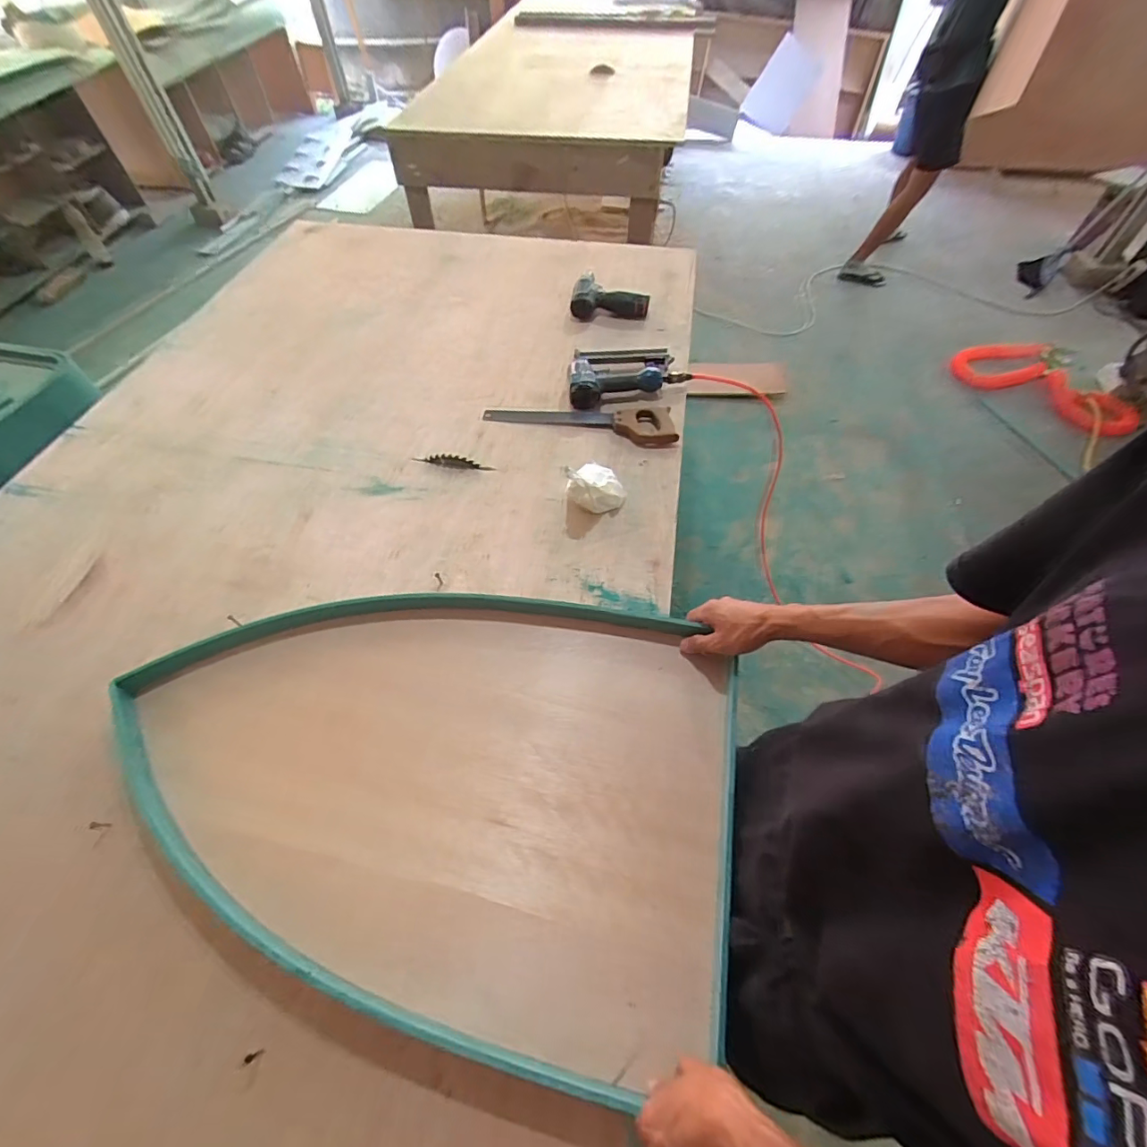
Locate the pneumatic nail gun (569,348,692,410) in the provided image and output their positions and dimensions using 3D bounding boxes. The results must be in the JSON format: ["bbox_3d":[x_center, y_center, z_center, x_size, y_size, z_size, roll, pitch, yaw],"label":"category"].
[{"bbox_3d":[0.100,-0.431,1.069,0.254,0.052,0.144,-14,56,-9],"label":"pneumatic nail gun"}]

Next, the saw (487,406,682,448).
[{"bbox_3d":[0.009,-0.300,0.996,0.382,0.022,0.104,4,55,3],"label":"saw"}]

